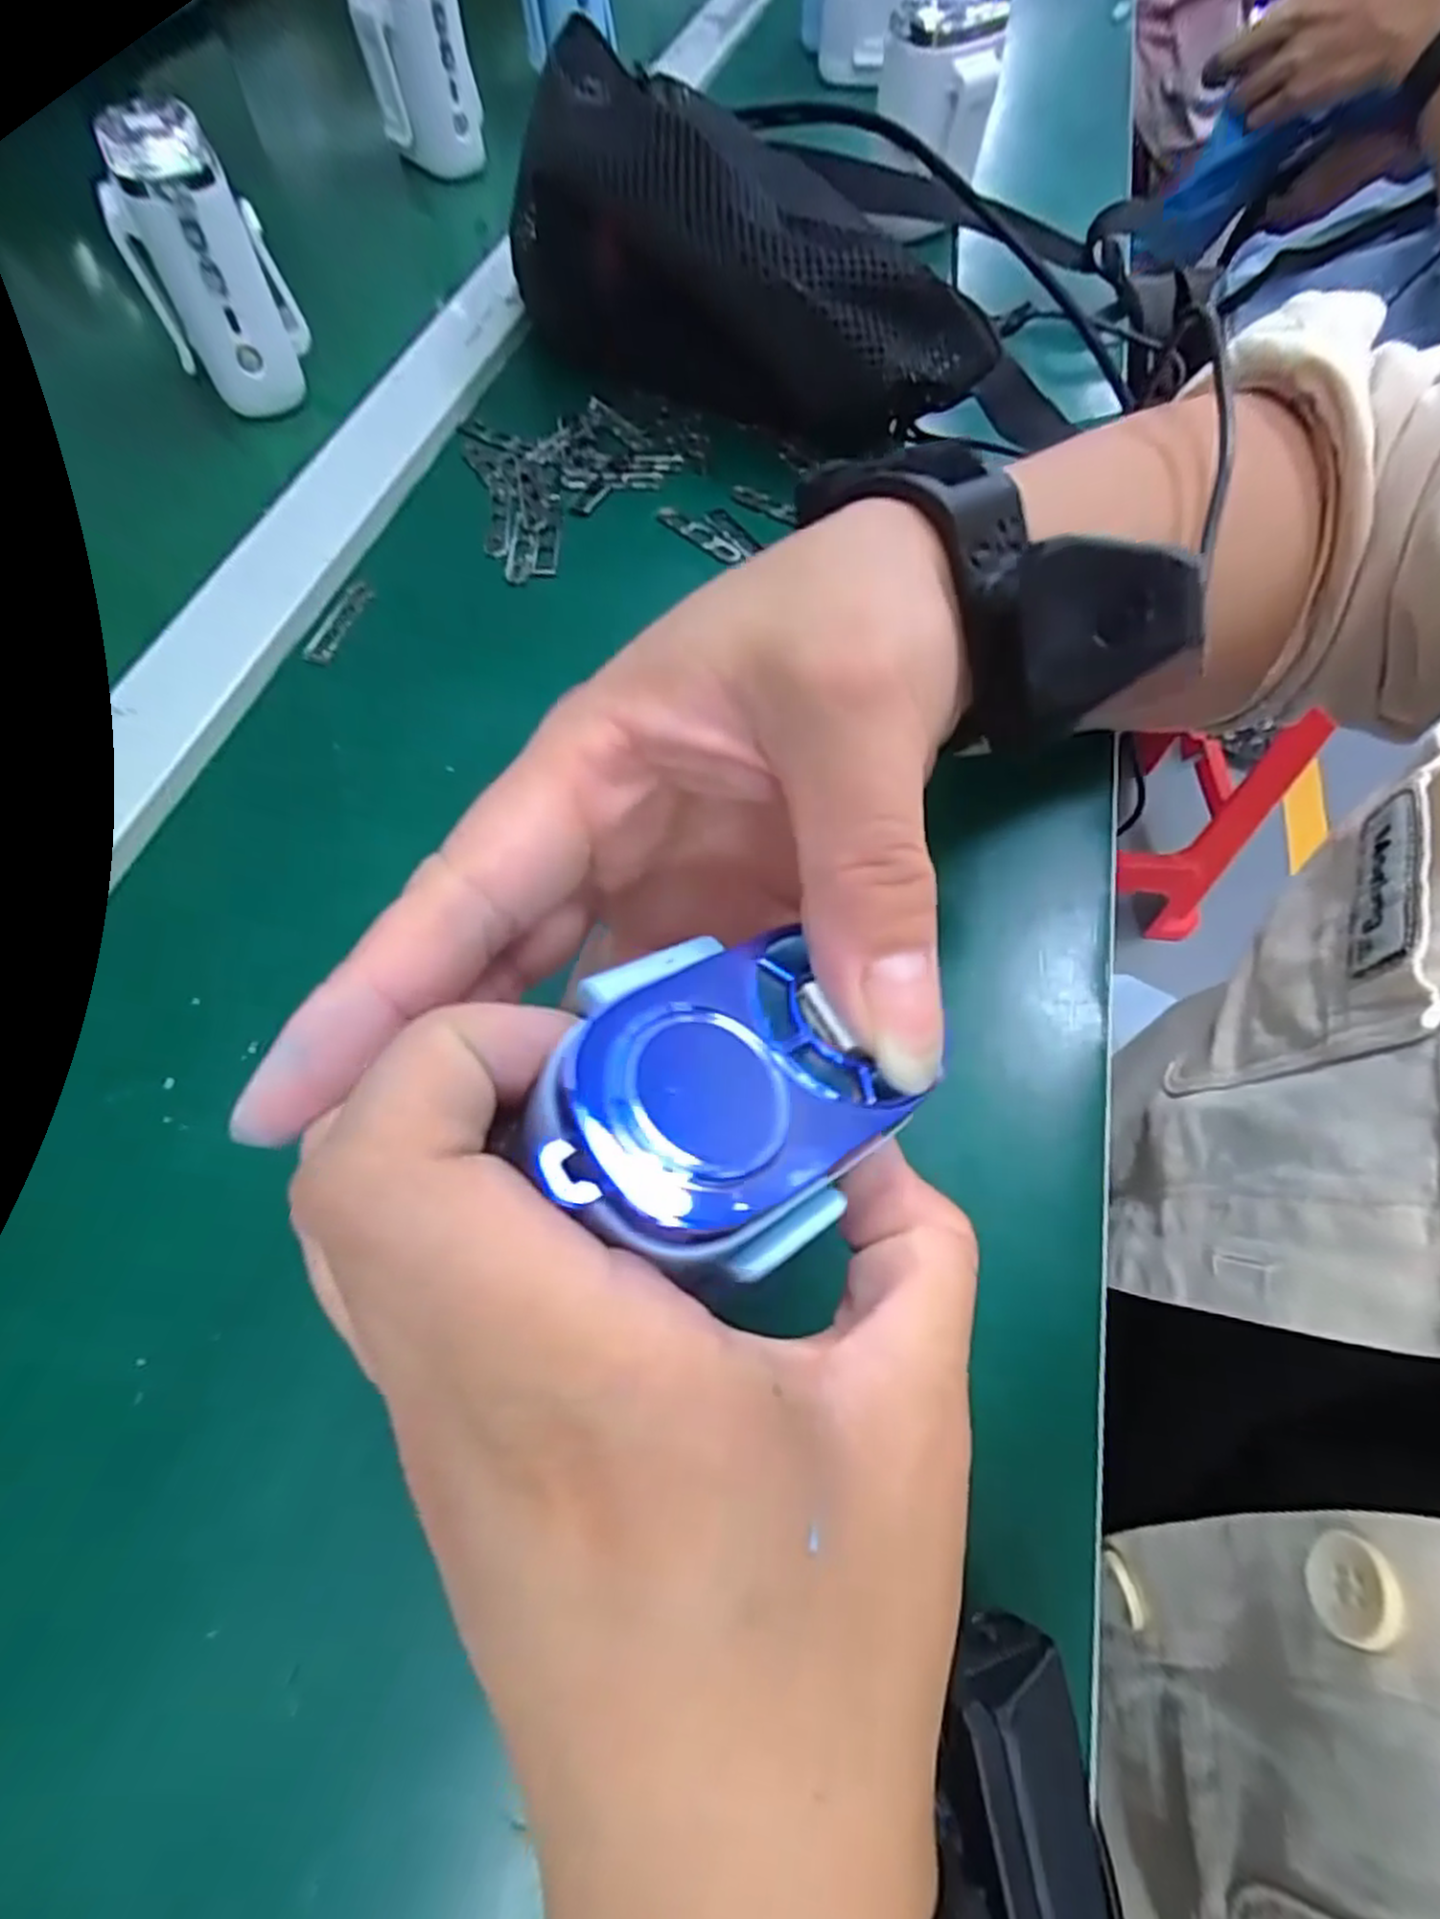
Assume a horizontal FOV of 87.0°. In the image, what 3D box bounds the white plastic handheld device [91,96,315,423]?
[{"bbox_3d":[-0.207,-0.276,0.317,0.055,0.109,0.031,-29,67,-16],"label":"white plastic handheld device"}]

